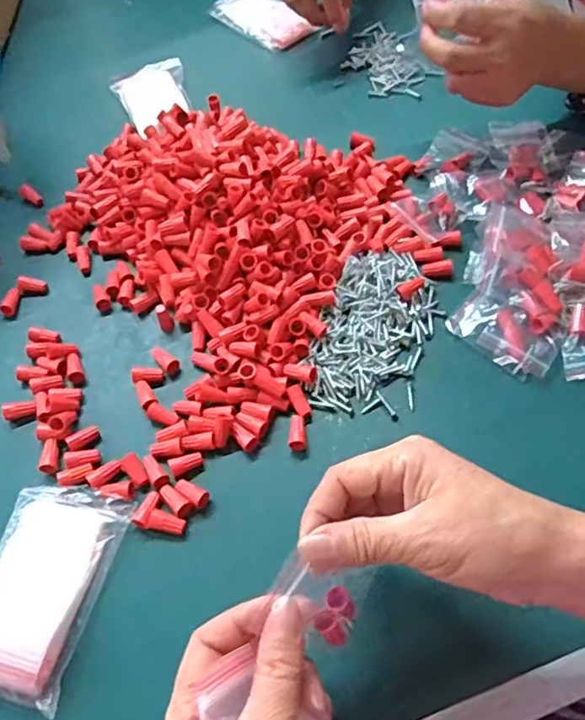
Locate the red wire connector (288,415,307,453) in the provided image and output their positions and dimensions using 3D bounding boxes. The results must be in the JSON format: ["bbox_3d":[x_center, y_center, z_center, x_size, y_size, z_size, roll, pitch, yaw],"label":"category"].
[{"bbox_3d":[0.004,0.048,0.393,0.012,0.012,0.024,0,59,4],"label":"red wire connector"}]

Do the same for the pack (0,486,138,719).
[{"bbox_3d":[-0.148,0.132,0.348,0.069,0.020,0.116,12,60,11],"label":"pack"}]

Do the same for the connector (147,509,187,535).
[{"bbox_3d":[-0.078,0.102,0.369,0.023,0.011,0.012,8,60,9],"label":"connector"}]

